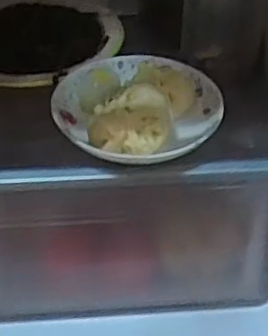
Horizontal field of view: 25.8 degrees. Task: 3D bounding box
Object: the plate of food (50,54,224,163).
[{"bbox_3d":[0.001,-0.076,0.602,0.164,0.051,0.163,1,43,0],"label":"plate of food"}]

